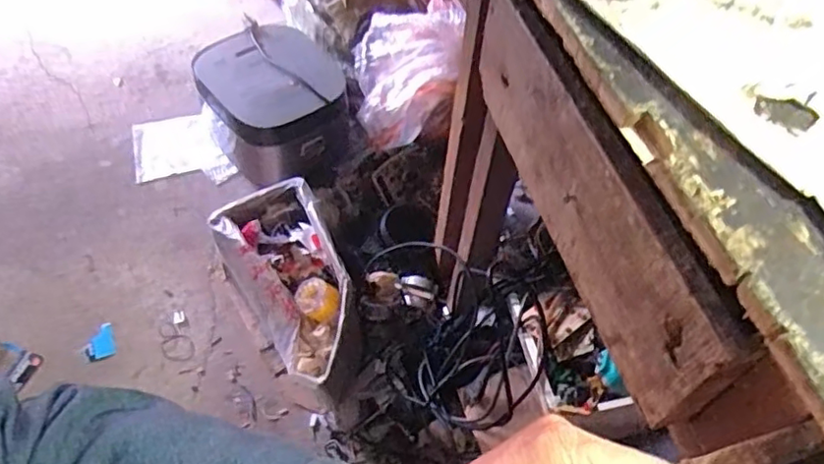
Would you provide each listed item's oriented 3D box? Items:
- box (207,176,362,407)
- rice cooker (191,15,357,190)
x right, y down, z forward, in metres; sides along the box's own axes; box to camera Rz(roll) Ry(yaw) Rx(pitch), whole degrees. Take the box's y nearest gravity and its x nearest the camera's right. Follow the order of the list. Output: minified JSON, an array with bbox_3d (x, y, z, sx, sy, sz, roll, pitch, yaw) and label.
[{"bbox_3d":[-0.214,0.120,1.105,0.191,0.182,0.376,-20,60,-16],"label":"box"},{"bbox_3d":[-0.282,-0.259,1.325,0.276,0.217,0.315,-23,60,-18],"label":"rice cooker"}]

